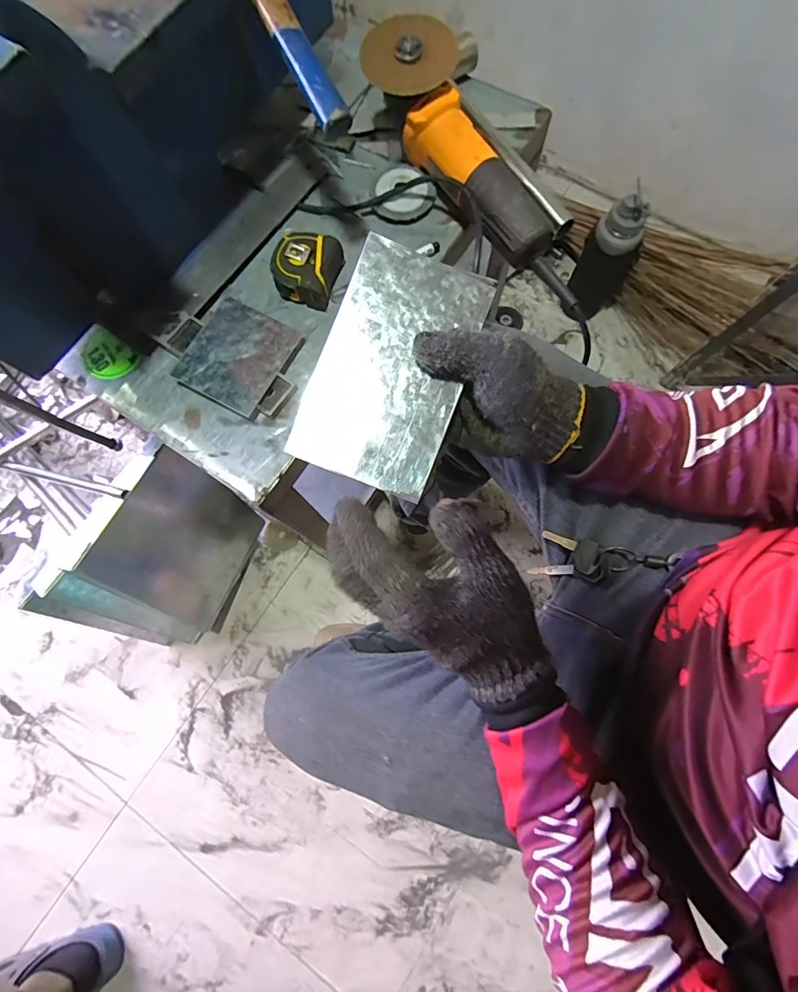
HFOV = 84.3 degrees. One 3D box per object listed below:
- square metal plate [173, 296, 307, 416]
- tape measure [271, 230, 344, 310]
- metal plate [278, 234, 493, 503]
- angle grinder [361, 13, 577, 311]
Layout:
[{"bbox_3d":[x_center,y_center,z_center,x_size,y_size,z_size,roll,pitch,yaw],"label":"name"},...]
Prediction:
[{"bbox_3d":[-0.173,-0.153,0.474,0.097,0.009,0.111,26,78,9],"label":"square metal plate"},{"bbox_3d":[-0.101,-0.255,0.493,0.068,0.034,0.069,16,77,6],"label":"tape measure"},{"bbox_3d":[-0.004,-0.091,0.313,0.100,0.005,0.166,21,88,-3],"label":"metal plate"},{"bbox_3d":[0.086,-0.355,0.488,0.100,0.075,0.350,-34,91,-10],"label":"angle grinder"}]

